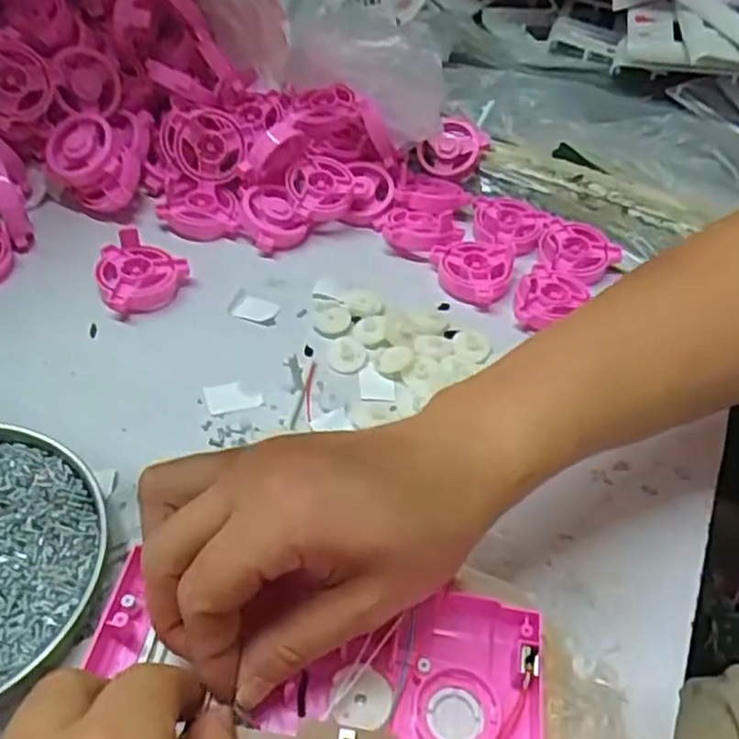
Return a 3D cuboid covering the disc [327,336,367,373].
[{"bbox_3d":[-0.013,-0.011,0.424,0.022,0.007,0.025,6,47,-2],"label":"disc"}]

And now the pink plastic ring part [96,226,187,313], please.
[{"bbox_3d":[-0.139,-0.060,0.442,0.052,0.027,0.050,4,47,-4],"label":"pink plastic ring part"}]

